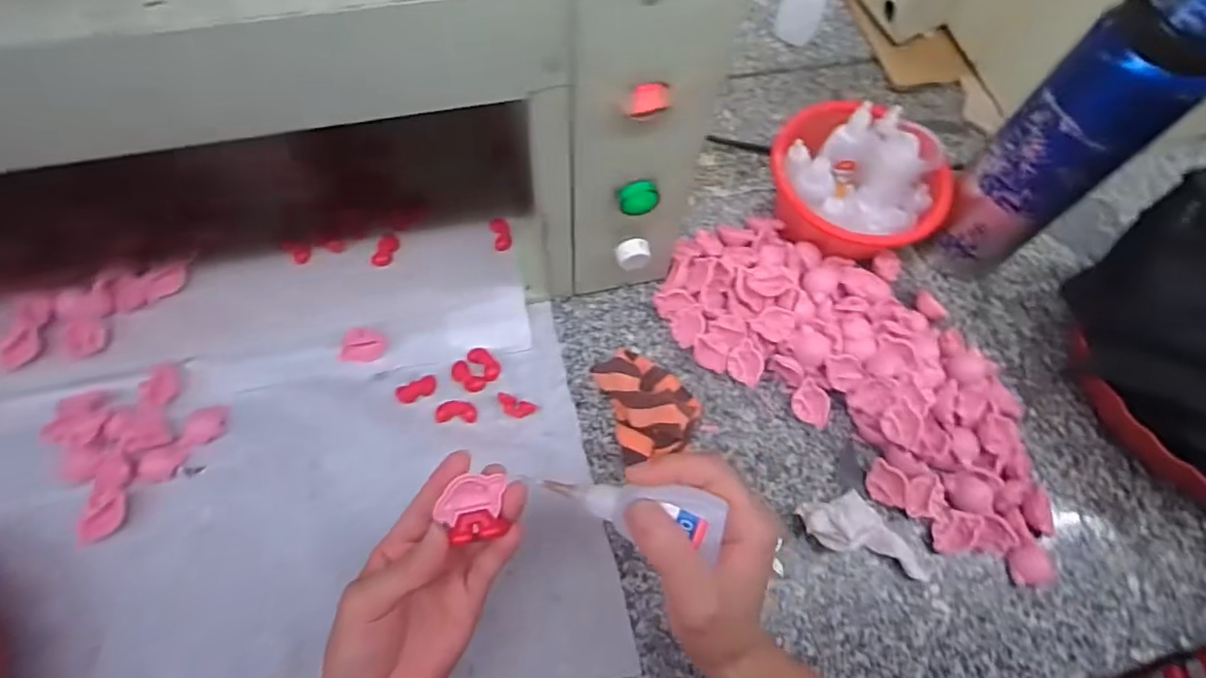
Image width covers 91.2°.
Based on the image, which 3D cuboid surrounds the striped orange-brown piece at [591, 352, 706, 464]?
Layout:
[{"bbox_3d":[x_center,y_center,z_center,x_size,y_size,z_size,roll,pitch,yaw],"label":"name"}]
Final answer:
[{"bbox_3d":[0.040,0.046,0.464,0.073,0.038,0.090,-16,68,-10],"label":"striped orange-brown piece"}]

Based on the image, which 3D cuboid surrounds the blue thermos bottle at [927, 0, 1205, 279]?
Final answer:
[{"bbox_3d":[0.334,-0.140,0.430,0.065,0.274,0.070,-9,67,-7],"label":"blue thermos bottle"}]

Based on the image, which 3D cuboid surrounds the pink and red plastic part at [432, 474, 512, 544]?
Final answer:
[{"bbox_3d":[-0.067,0.088,0.308,0.034,0.008,0.030,-9,67,-7],"label":"pink and red plastic part"}]

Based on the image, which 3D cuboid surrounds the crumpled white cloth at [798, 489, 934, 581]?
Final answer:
[{"bbox_3d":[0.195,0.140,0.437,0.096,0.017,0.045,17,66,5],"label":"crumpled white cloth"}]

